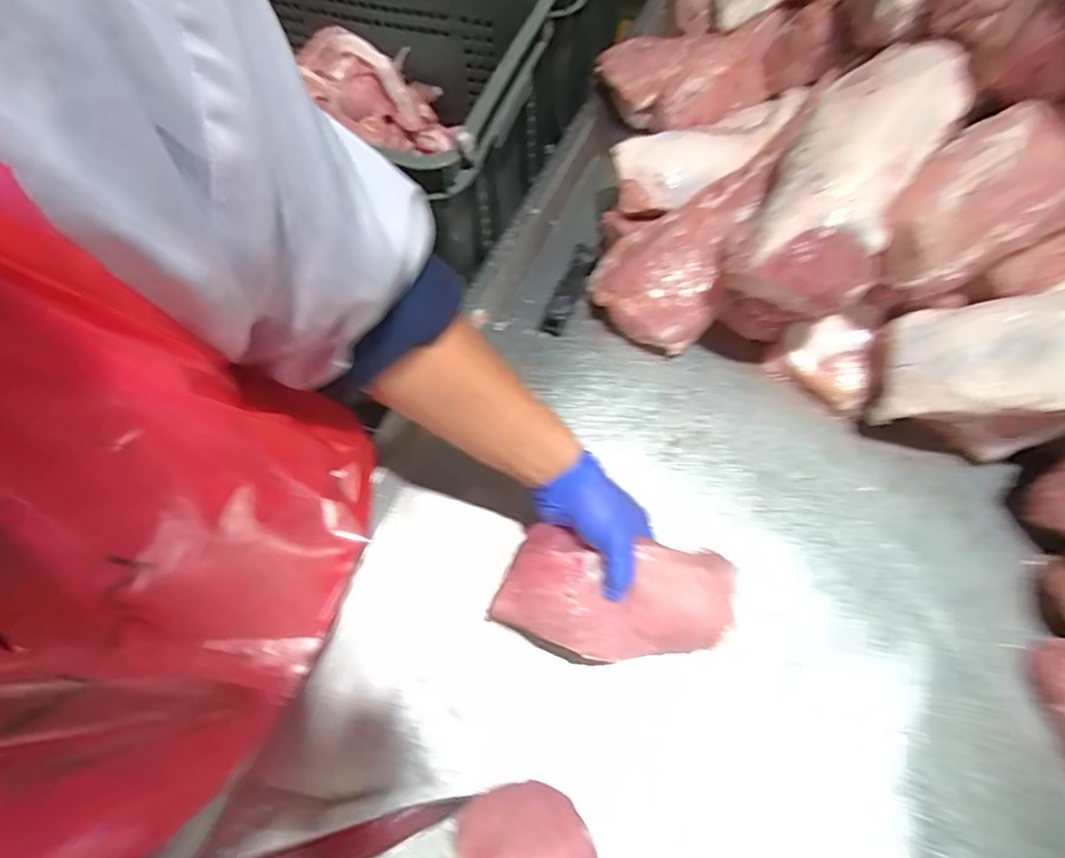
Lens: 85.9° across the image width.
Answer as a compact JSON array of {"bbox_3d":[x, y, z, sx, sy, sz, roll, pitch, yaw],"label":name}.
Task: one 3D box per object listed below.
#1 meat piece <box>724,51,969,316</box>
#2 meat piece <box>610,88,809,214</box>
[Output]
[{"bbox_3d":[0.325,-0.268,0.573,0.135,0.083,0.308,31,84,15],"label":"meat piece"},{"bbox_3d":[0.229,-0.353,0.711,0.301,0.044,0.111,-30,66,-14],"label":"meat piece"}]

